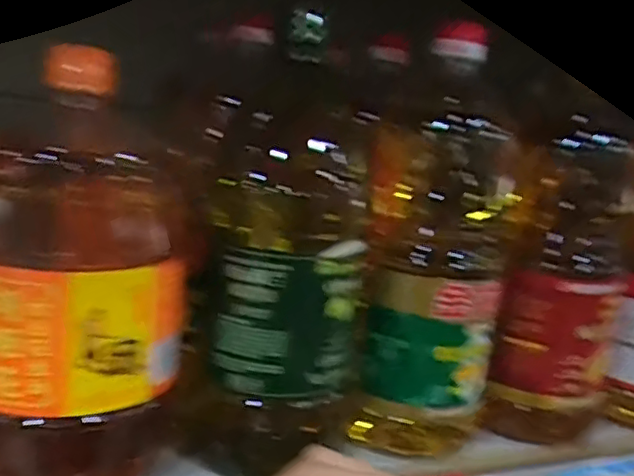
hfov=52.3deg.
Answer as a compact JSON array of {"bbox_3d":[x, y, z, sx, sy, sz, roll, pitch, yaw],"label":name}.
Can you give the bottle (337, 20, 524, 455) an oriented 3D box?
[{"bbox_3d":[0.081,0.009,0.436,0.099,0.266,0.078,9,12,12],"label":"bottle"}]

